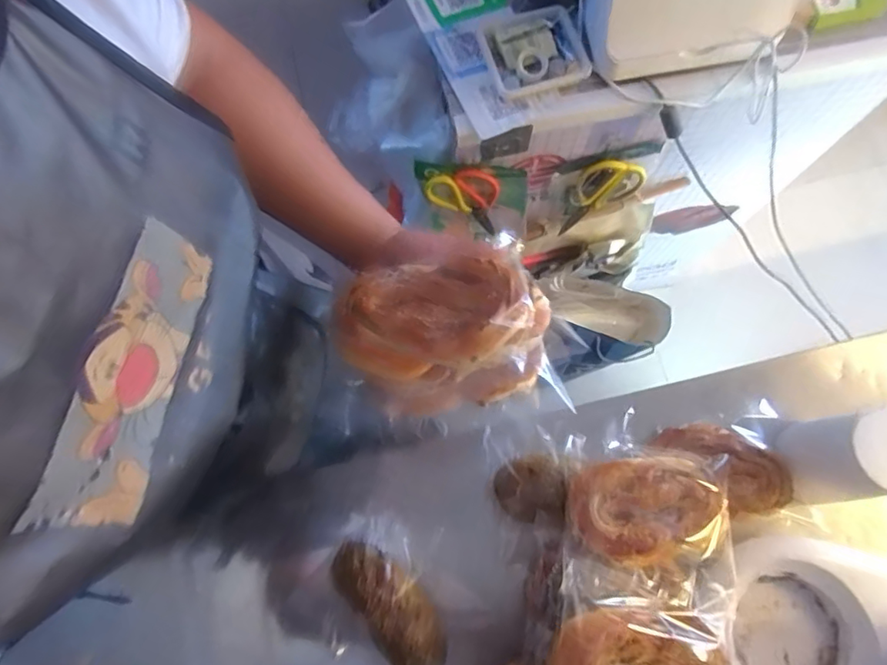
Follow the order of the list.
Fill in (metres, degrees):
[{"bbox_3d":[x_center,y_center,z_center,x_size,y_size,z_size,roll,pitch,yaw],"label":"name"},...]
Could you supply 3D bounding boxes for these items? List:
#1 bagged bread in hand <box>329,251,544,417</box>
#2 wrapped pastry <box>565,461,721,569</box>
[{"bbox_3d":[0.001,0.000,0.487,0.173,0.090,0.121,-8,76,0],"label":"bagged bread in hand"},{"bbox_3d":[0.197,0.178,0.553,0.150,0.038,0.106,1,76,2],"label":"wrapped pastry"}]

